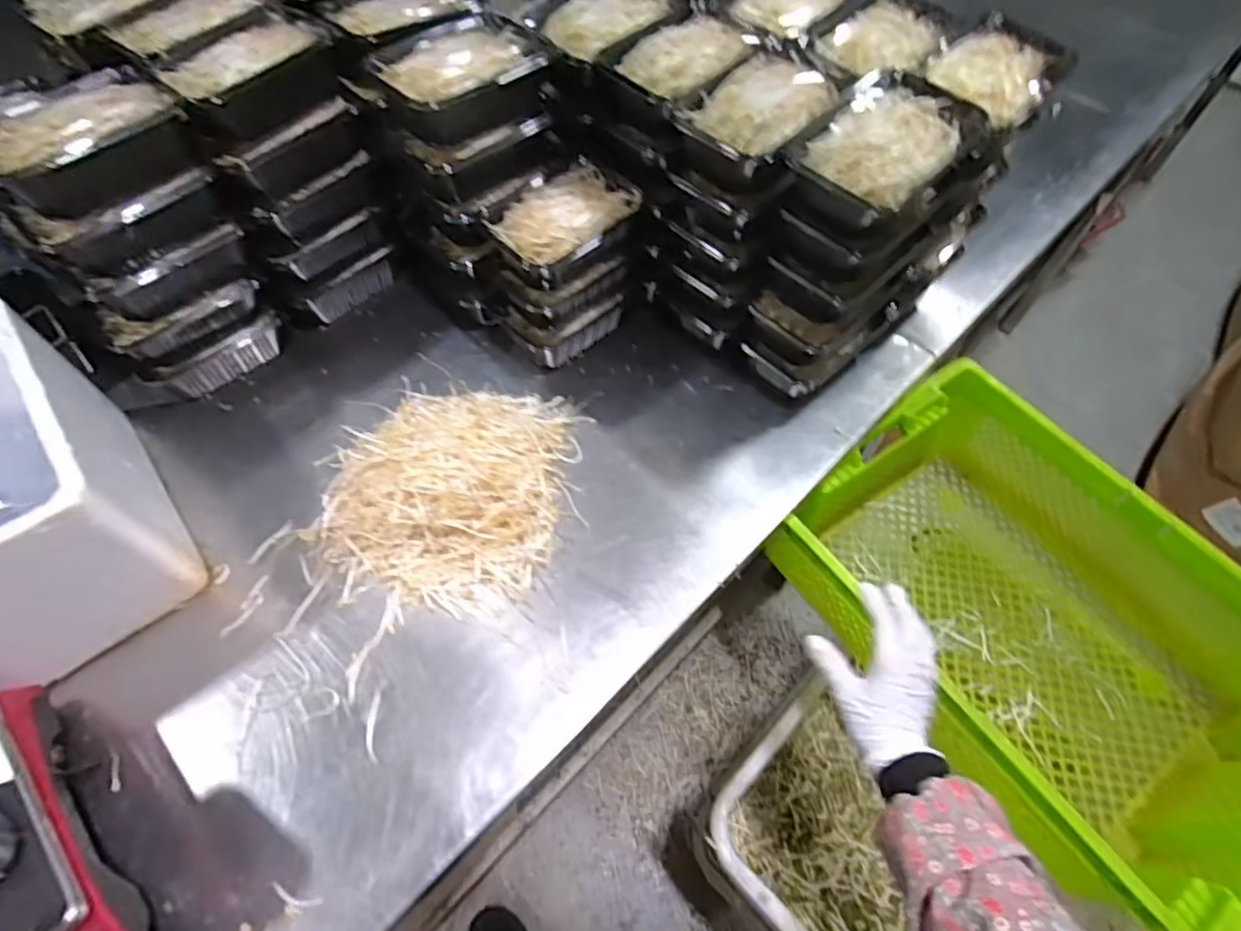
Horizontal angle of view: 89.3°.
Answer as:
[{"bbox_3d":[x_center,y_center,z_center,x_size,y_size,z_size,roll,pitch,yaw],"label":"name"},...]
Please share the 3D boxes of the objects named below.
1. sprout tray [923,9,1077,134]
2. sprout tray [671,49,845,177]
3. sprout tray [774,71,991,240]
[{"bbox_3d":[0.392,-0.413,0.661,0.119,0.034,0.181,35,65,20],"label":"sprout tray"},{"bbox_3d":[0.141,-0.357,0.634,0.158,0.041,0.114,-40,66,-22],"label":"sprout tray"},{"bbox_3d":[0.256,-0.293,0.607,0.175,0.067,0.125,-37,65,-20],"label":"sprout tray"}]

